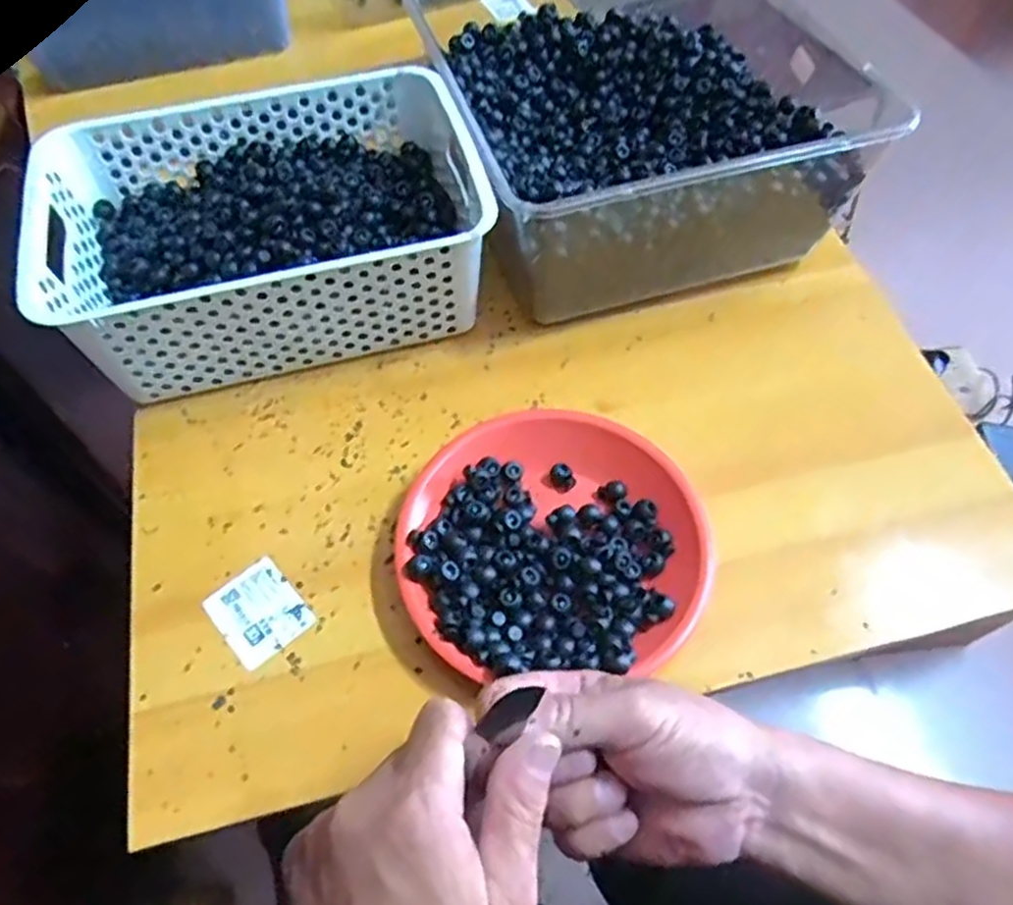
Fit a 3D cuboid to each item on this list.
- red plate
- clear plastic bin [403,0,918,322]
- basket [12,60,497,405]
[{"bbox_3d":[0.029,0.056,0.475,0.189,0.034,0.176,0,58,0],"label":"red plate"},{"bbox_3d":[0.095,-0.253,0.600,0.272,0.146,0.279,-17,60,-10],"label":"clear plastic bin"},{"bbox_3d":[-0.182,-0.165,0.565,0.294,0.110,0.201,-13,59,-8],"label":"basket"}]

